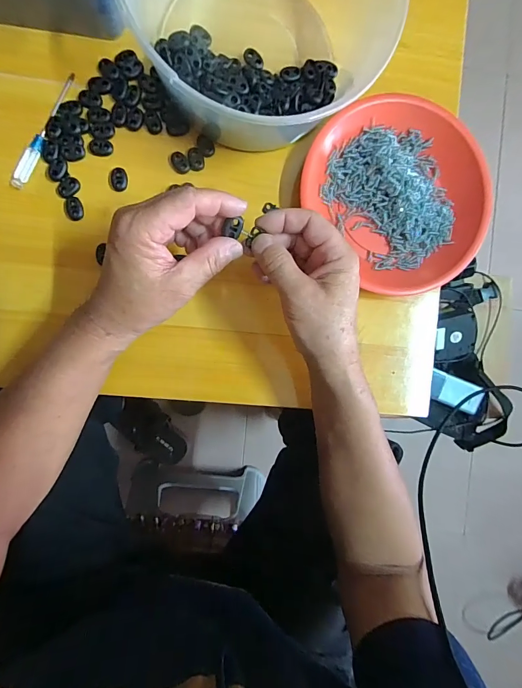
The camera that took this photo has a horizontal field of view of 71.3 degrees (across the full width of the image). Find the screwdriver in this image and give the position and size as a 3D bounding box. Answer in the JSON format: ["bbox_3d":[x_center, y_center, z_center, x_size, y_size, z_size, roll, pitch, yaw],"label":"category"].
[{"bbox_3d":[-0.204,-0.202,0.342,0.011,0.012,0.121,24,88,-6],"label":"screwdriver"}]

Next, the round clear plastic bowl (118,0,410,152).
[{"bbox_3d":[0.005,-0.292,0.317,0.232,0.098,0.190,-21,93,-6],"label":"round clear plastic bowl"}]

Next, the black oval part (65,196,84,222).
[{"bbox_3d":[-0.179,-0.129,0.348,0.017,0.004,0.021,-6,91,-6],"label":"black oval part"}]

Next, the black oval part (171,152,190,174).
[{"bbox_3d":[-0.080,-0.178,0.358,0.016,0.005,0.020,-22,93,-6],"label":"black oval part"}]

